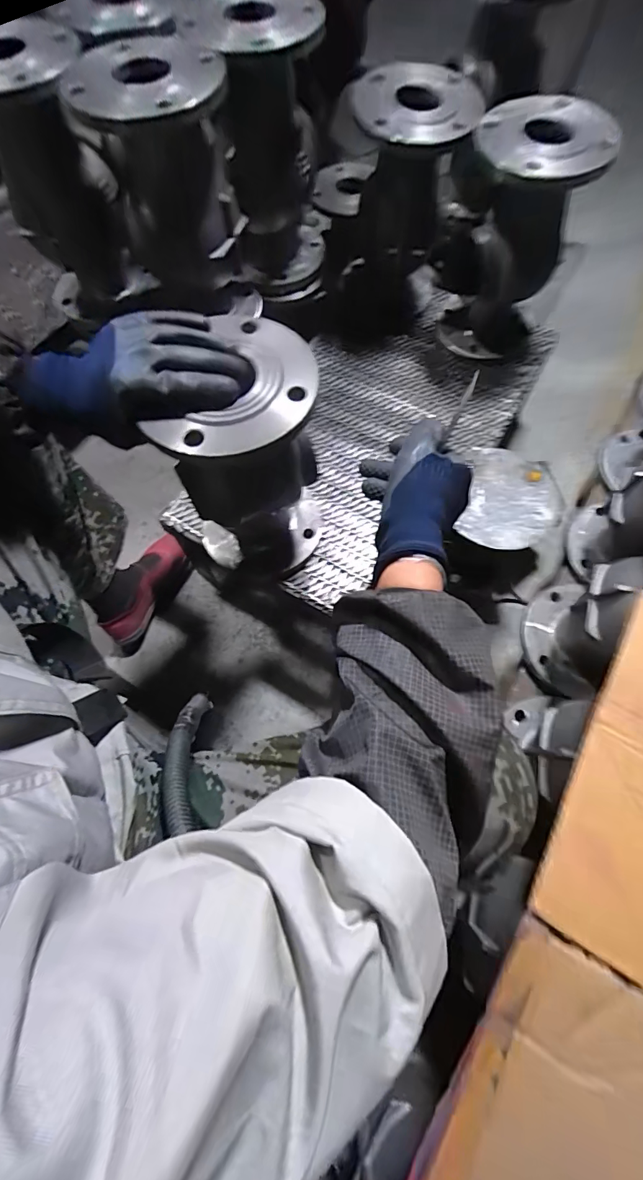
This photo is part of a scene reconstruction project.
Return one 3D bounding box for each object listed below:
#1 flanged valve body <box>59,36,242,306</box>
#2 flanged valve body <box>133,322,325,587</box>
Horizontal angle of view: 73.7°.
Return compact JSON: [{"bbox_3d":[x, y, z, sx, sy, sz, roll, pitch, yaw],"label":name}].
[{"bbox_3d":[-0.188,-0.510,0.550,0.154,0.210,0.147,-16,68,-6],"label":"flanged valve body"},{"bbox_3d":[-0.079,-0.133,0.517,0.168,0.289,0.149,-39,71,-14],"label":"flanged valve body"}]

